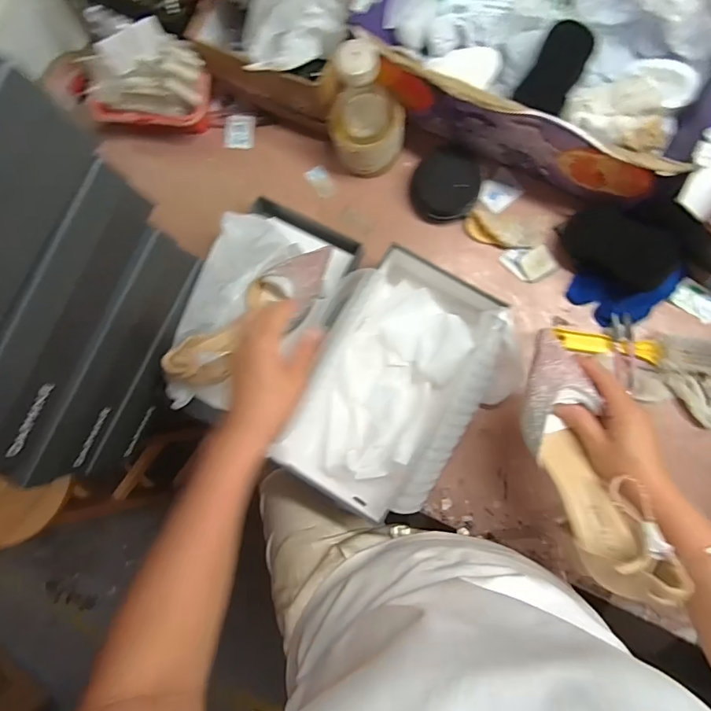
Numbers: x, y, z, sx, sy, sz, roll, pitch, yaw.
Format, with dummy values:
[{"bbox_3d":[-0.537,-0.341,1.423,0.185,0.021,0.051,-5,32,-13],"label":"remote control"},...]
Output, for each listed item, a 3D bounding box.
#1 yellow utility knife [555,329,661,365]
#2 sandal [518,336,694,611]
[{"bbox_3d":[0.318,-0.013,0.597,0.127,0.014,0.027,11,88,7],"label":"yellow utility knife"},{"bbox_3d":[0.209,0.093,0.439,0.067,0.062,0.246,-14,64,5],"label":"sandal"}]

